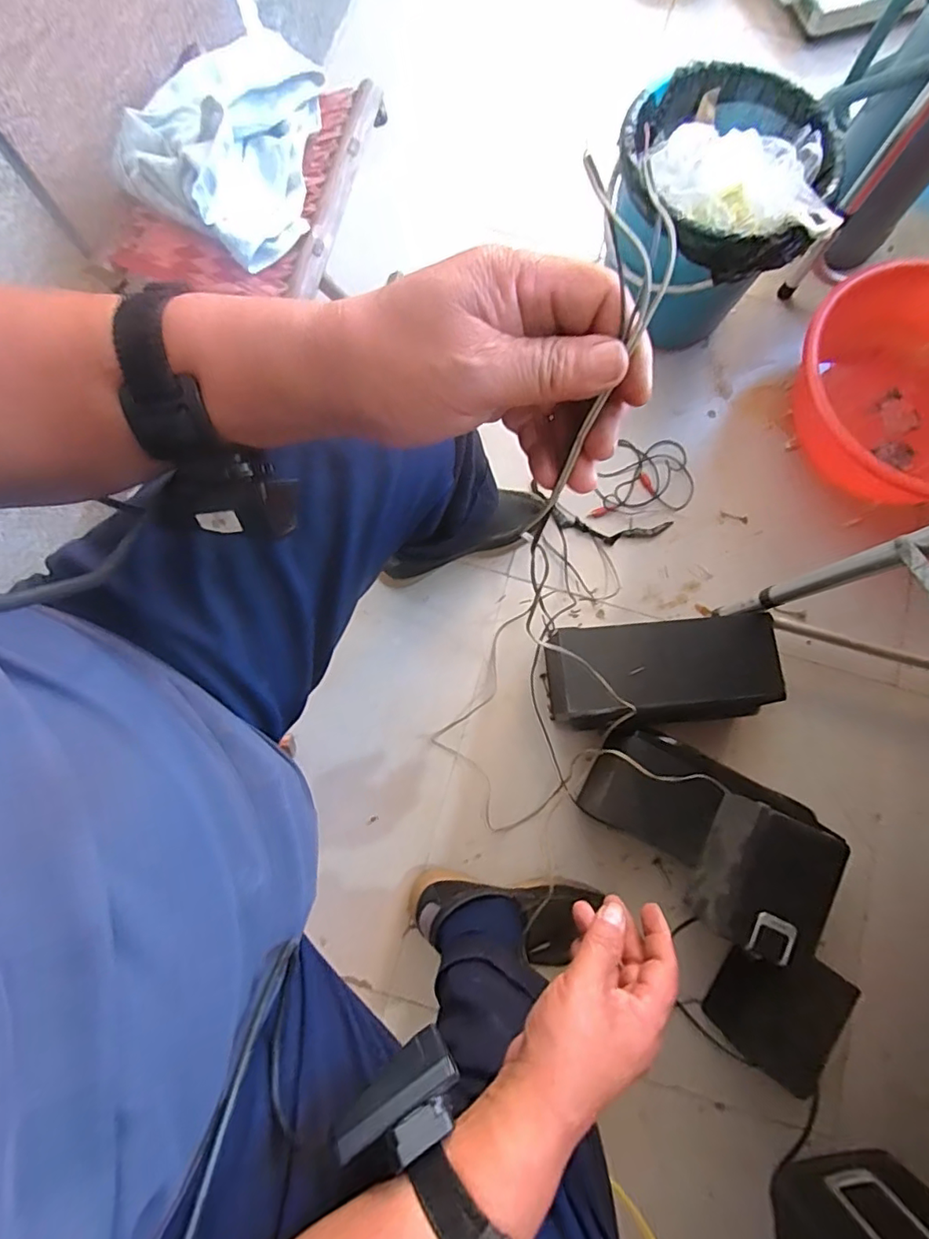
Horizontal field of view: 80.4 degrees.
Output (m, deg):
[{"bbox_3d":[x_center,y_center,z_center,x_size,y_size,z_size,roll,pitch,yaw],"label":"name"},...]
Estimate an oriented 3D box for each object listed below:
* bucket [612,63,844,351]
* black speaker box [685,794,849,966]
[{"bbox_3d":[0.327,-0.544,0.788,0.254,0.254,0.249,2,79,0],"label":"bucket"},{"bbox_3d":[0.321,0.277,0.594,0.105,0.086,0.144,26,80,4],"label":"black speaker box"}]

